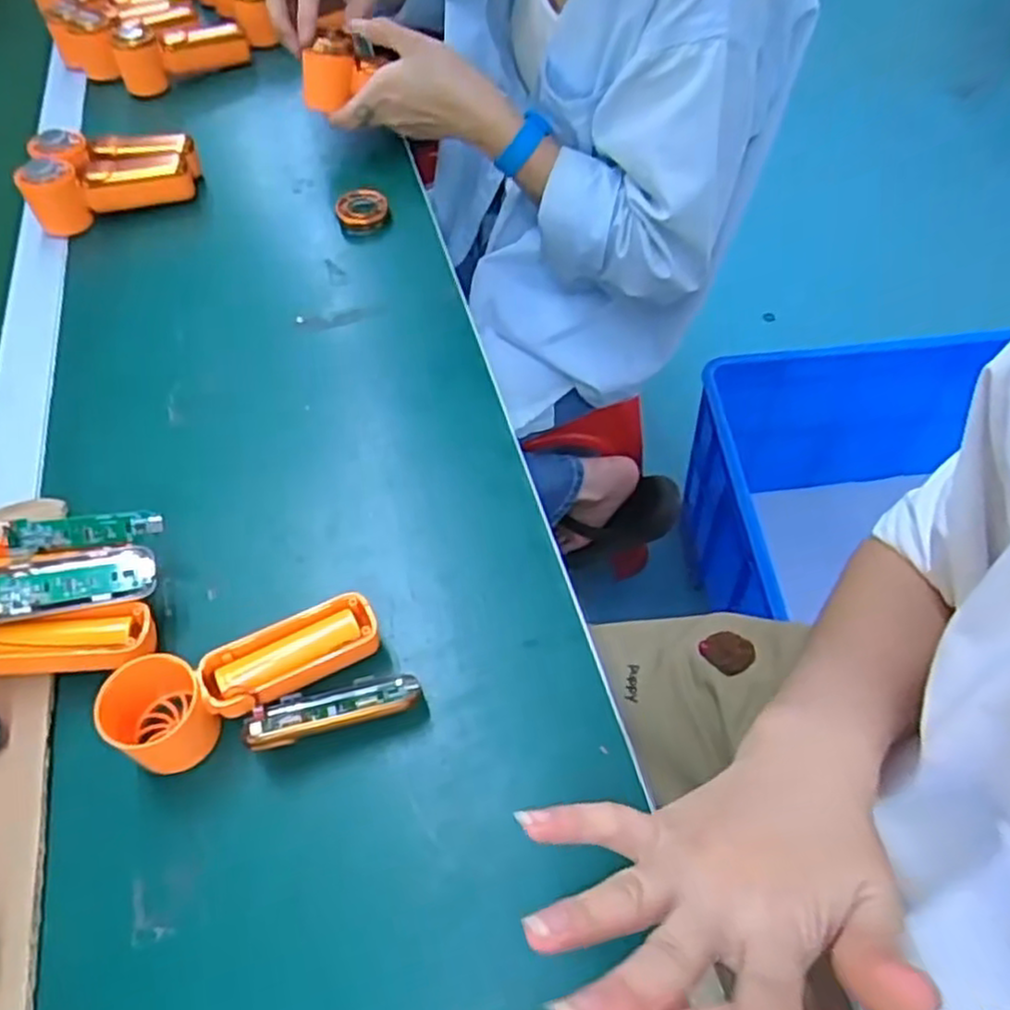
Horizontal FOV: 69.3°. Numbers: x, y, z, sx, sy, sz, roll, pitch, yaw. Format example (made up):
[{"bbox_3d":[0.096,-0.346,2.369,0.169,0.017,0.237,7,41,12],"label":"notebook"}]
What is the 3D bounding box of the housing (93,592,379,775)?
[{"bbox_3d":[-0.130,0.081,0.361,0.136,0.040,0.051,-26,58,-15],"label":"housing"}]

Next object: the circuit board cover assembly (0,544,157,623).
[{"bbox_3d":[-0.225,0.039,0.376,0.081,0.010,0.034,-9,54,-21],"label":"circuit board cover assembly"}]

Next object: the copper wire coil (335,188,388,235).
[{"bbox_3d":[-0.116,-0.239,0.599,0.041,0.019,0.043,-12,56,-6],"label":"copper wire coil"}]

